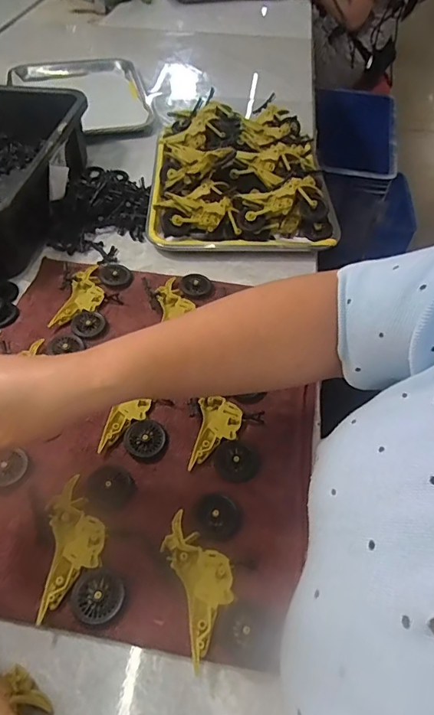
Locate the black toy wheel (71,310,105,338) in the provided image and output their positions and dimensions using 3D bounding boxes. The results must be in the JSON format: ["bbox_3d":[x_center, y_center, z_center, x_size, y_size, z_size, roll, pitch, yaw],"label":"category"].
[{"bbox_3d":[-0.144,-0.038,0.505,0.035,0.006,0.038,0,50,0],"label":"black toy wheel"}]

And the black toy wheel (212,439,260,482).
[{"bbox_3d":[0.017,0.091,0.399,0.039,0.005,0.039,0,50,0],"label":"black toy wheel"}]

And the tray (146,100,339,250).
[{"bbox_3d":[0.031,-0.290,0.682,0.256,0.062,0.347,-2,50,-1],"label":"tray"}]

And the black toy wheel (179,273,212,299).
[{"bbox_3d":[-0.026,-0.086,0.547,0.035,0.012,0.035,0,50,0],"label":"black toy wheel"}]

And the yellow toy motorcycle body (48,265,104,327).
[{"bbox_3d":[-0.155,-0.074,0.533,0.044,0.012,0.105,6,51,5],"label":"yellow toy motorcycle body"}]

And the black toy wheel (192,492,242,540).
[{"bbox_3d":[0.000,0.128,0.366,0.040,0.005,0.034,36,59,26],"label":"black toy wheel"}]

